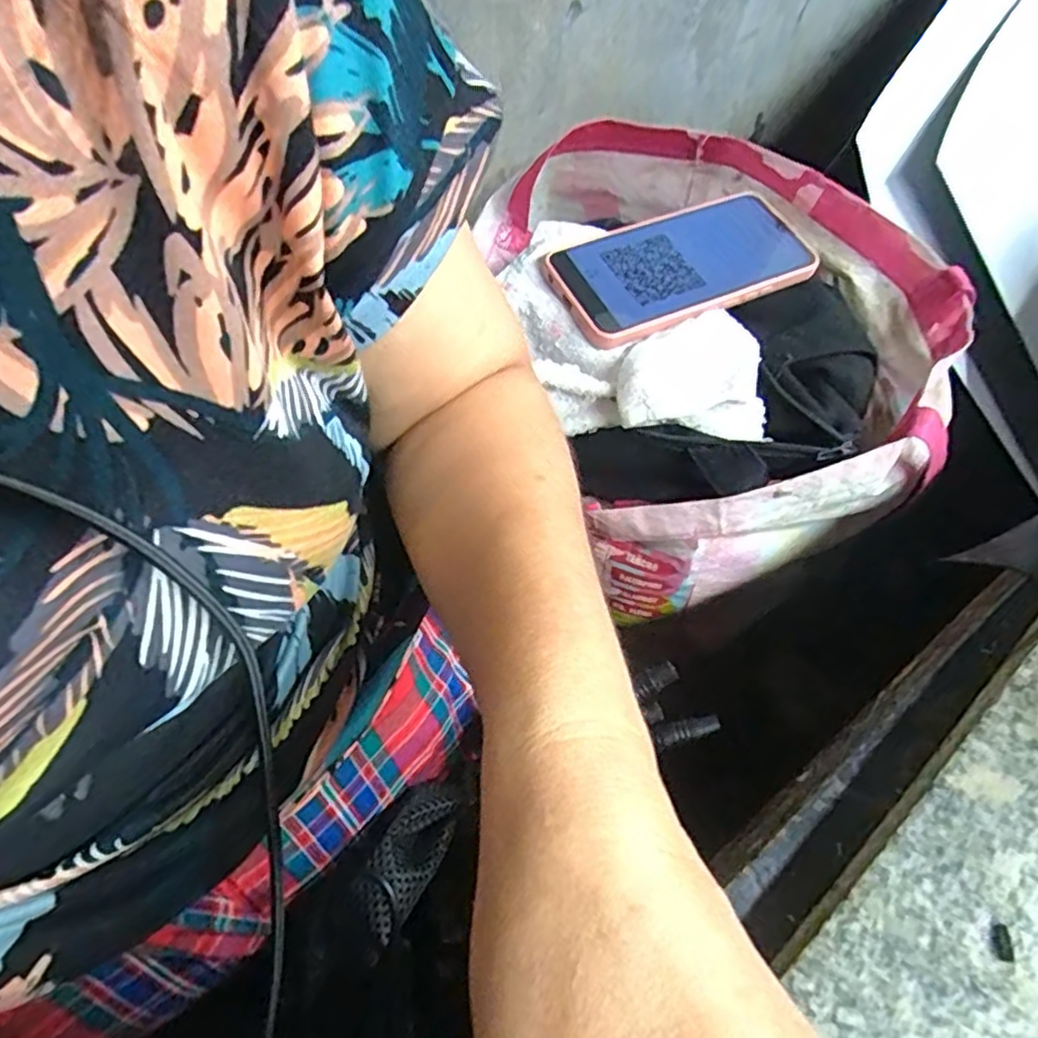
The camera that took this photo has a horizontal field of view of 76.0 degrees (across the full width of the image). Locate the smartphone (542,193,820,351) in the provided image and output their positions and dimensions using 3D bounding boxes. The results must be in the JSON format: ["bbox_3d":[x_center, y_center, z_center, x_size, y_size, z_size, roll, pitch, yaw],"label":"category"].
[{"bbox_3d":[0.105,-0.162,0.417,0.169,0.008,0.082,-22,64,-13],"label":"smartphone"}]

